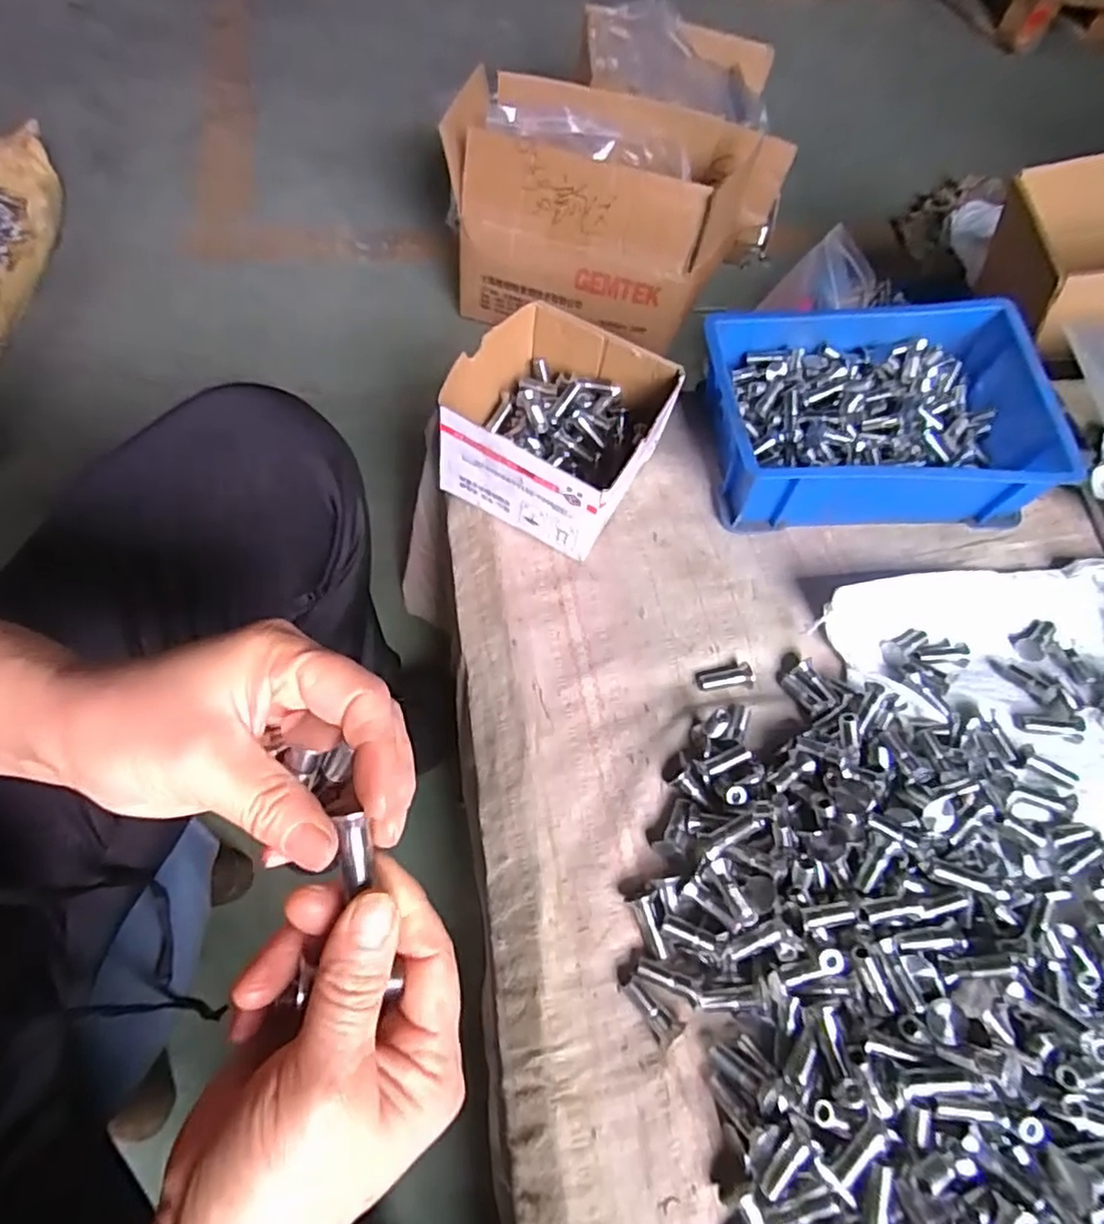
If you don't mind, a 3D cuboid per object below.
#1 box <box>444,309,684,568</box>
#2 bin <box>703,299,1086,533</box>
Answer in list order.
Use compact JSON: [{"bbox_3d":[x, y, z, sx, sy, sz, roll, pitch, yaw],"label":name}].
[{"bbox_3d":[0.003,-0.139,0.502,0.139,0.075,0.148,27,59,8],"label":"box"},{"bbox_3d":[0.256,-0.151,0.536,0.250,0.097,0.167,4,59,-7],"label":"bin"}]

